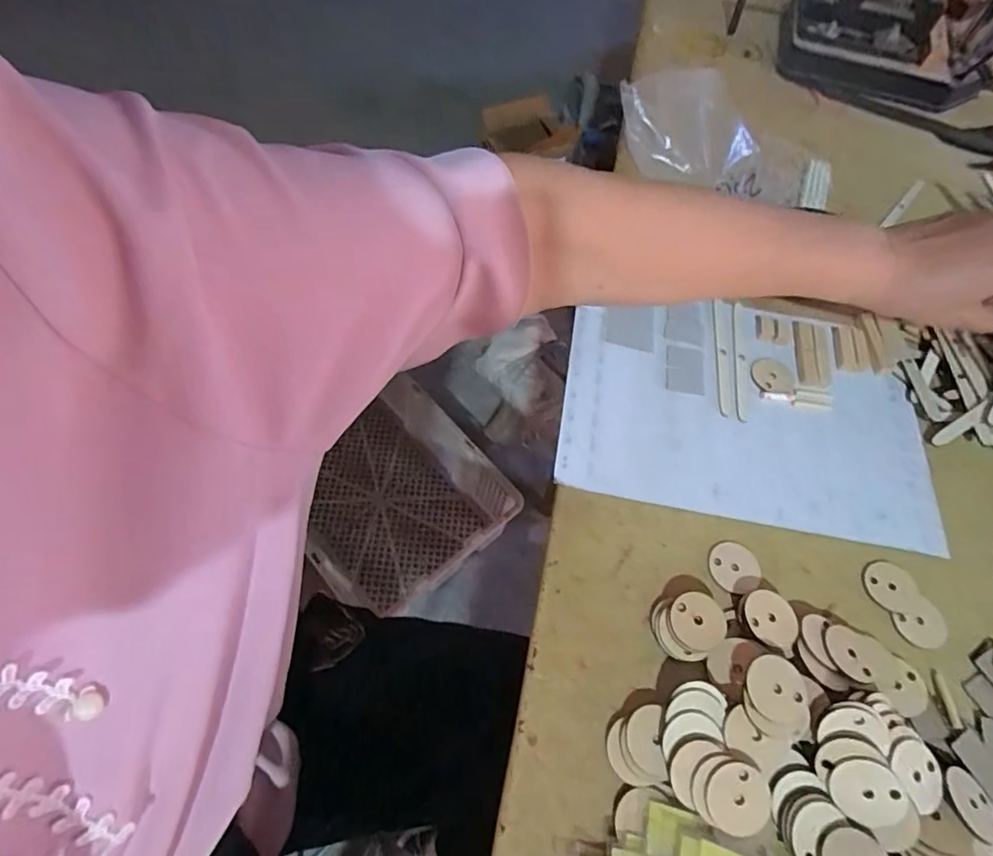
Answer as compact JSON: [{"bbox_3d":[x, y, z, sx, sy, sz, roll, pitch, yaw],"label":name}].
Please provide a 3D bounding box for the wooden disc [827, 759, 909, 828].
[{"bbox_3d":[0.192,0.189,0.283,0.034,0.004,0.032,-2,86,28],"label":"wooden disc"}]

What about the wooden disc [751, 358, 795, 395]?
[{"bbox_3d":[0.227,-0.044,0.446,0.034,0.004,0.034,2,60,-3],"label":"wooden disc"}]

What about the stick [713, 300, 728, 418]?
[{"bbox_3d":[0.186,-0.059,0.453,0.008,0.005,0.111,8,60,0],"label":"stick"}]

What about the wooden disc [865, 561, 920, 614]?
[{"bbox_3d":[0.263,0.105,0.363,0.036,0.004,0.033,2,60,-3],"label":"wooden disc"}]

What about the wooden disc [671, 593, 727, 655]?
[{"bbox_3d":[0.123,0.118,0.333,0.032,0.004,0.033,-2,68,5],"label":"wooden disc"}]

